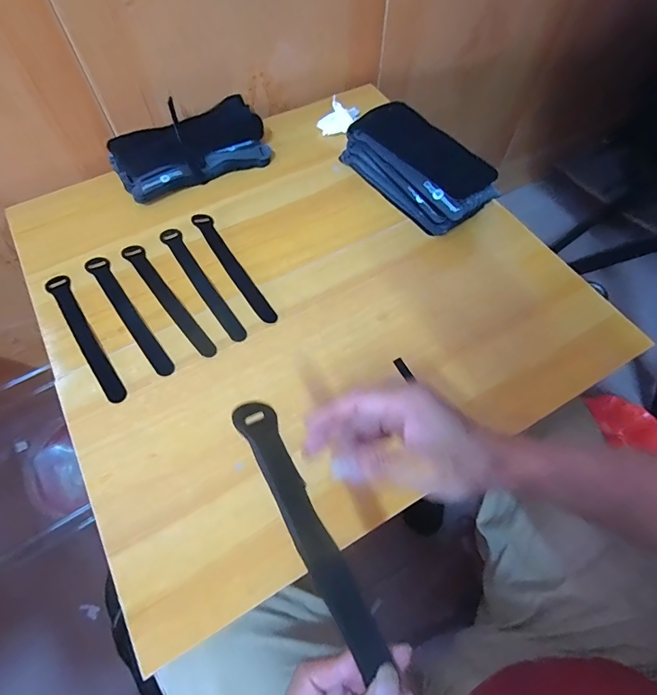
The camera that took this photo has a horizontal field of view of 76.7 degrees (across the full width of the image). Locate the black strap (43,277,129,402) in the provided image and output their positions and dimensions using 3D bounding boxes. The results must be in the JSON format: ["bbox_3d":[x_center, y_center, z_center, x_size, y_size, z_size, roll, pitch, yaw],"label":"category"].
[{"bbox_3d":[-0.277,-0.016,0.472,0.024,0.004,0.199,-35,67,-17],"label":"black strap"}]

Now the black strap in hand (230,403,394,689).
[{"bbox_3d":[-0.012,0.115,0.265,0.024,0.008,0.175,-26,81,-21],"label":"black strap in hand"}]

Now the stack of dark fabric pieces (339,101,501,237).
[{"bbox_3d":[0.120,-0.239,0.555,0.087,0.066,0.210,-34,67,-17],"label":"stack of dark fabric pieces"}]

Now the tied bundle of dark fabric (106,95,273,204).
[{"bbox_3d":[-0.191,-0.279,0.581,0.213,0.053,0.097,-22,63,-12],"label":"tied bundle of dark fabric"}]

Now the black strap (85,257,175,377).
[{"bbox_3d":[-0.232,-0.041,0.485,0.024,0.006,0.194,-35,67,-18],"label":"black strap"}]

